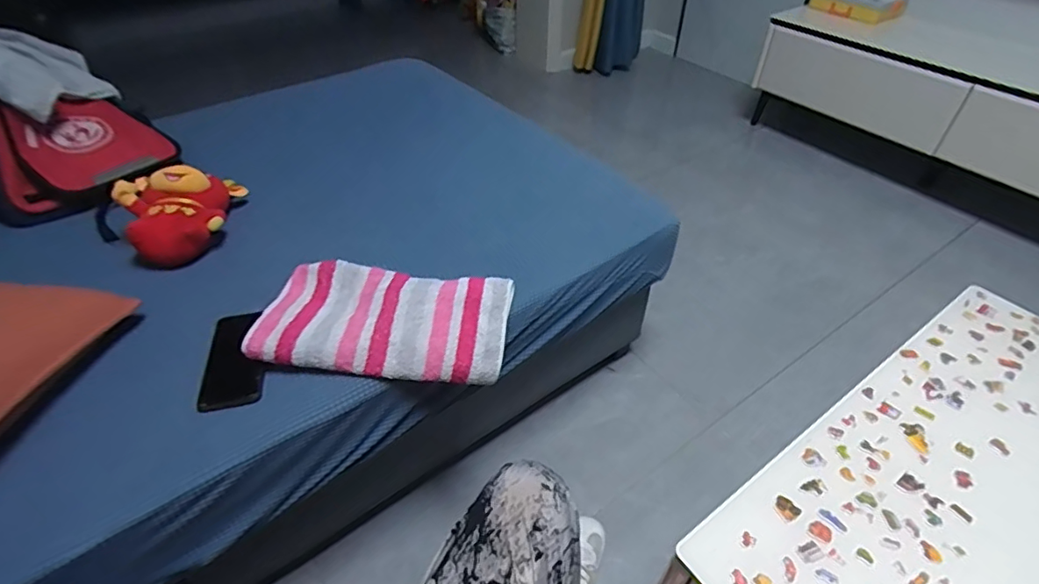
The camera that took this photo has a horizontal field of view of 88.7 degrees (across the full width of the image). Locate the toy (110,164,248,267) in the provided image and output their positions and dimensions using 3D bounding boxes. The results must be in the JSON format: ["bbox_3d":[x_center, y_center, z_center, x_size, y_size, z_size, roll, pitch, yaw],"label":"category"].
[{"bbox_3d":[-0.567,-0.139,0.900,0.158,0.113,0.171,-11,45,-12],"label":"toy"}]

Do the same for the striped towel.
[{"bbox_3d":[-0.185,0.046,0.764,0.330,0.074,0.170,2,44,2],"label":"striped towel"}]

